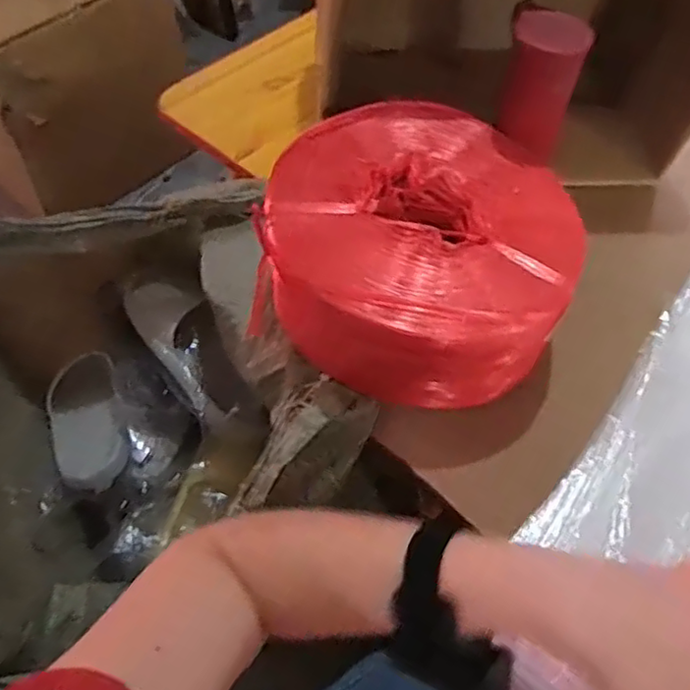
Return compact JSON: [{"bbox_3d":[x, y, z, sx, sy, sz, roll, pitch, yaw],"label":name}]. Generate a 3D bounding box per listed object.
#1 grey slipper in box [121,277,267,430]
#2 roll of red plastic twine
[{"bbox_3d":[-0.183,0.017,0.797,0.082,0.079,0.246,-36,63,-23],"label":"grey slipper in box"},{"bbox_3d":[0.075,-0.092,0.621,0.271,0.137,0.262,20,57,13],"label":"roll of red plastic twine"}]

